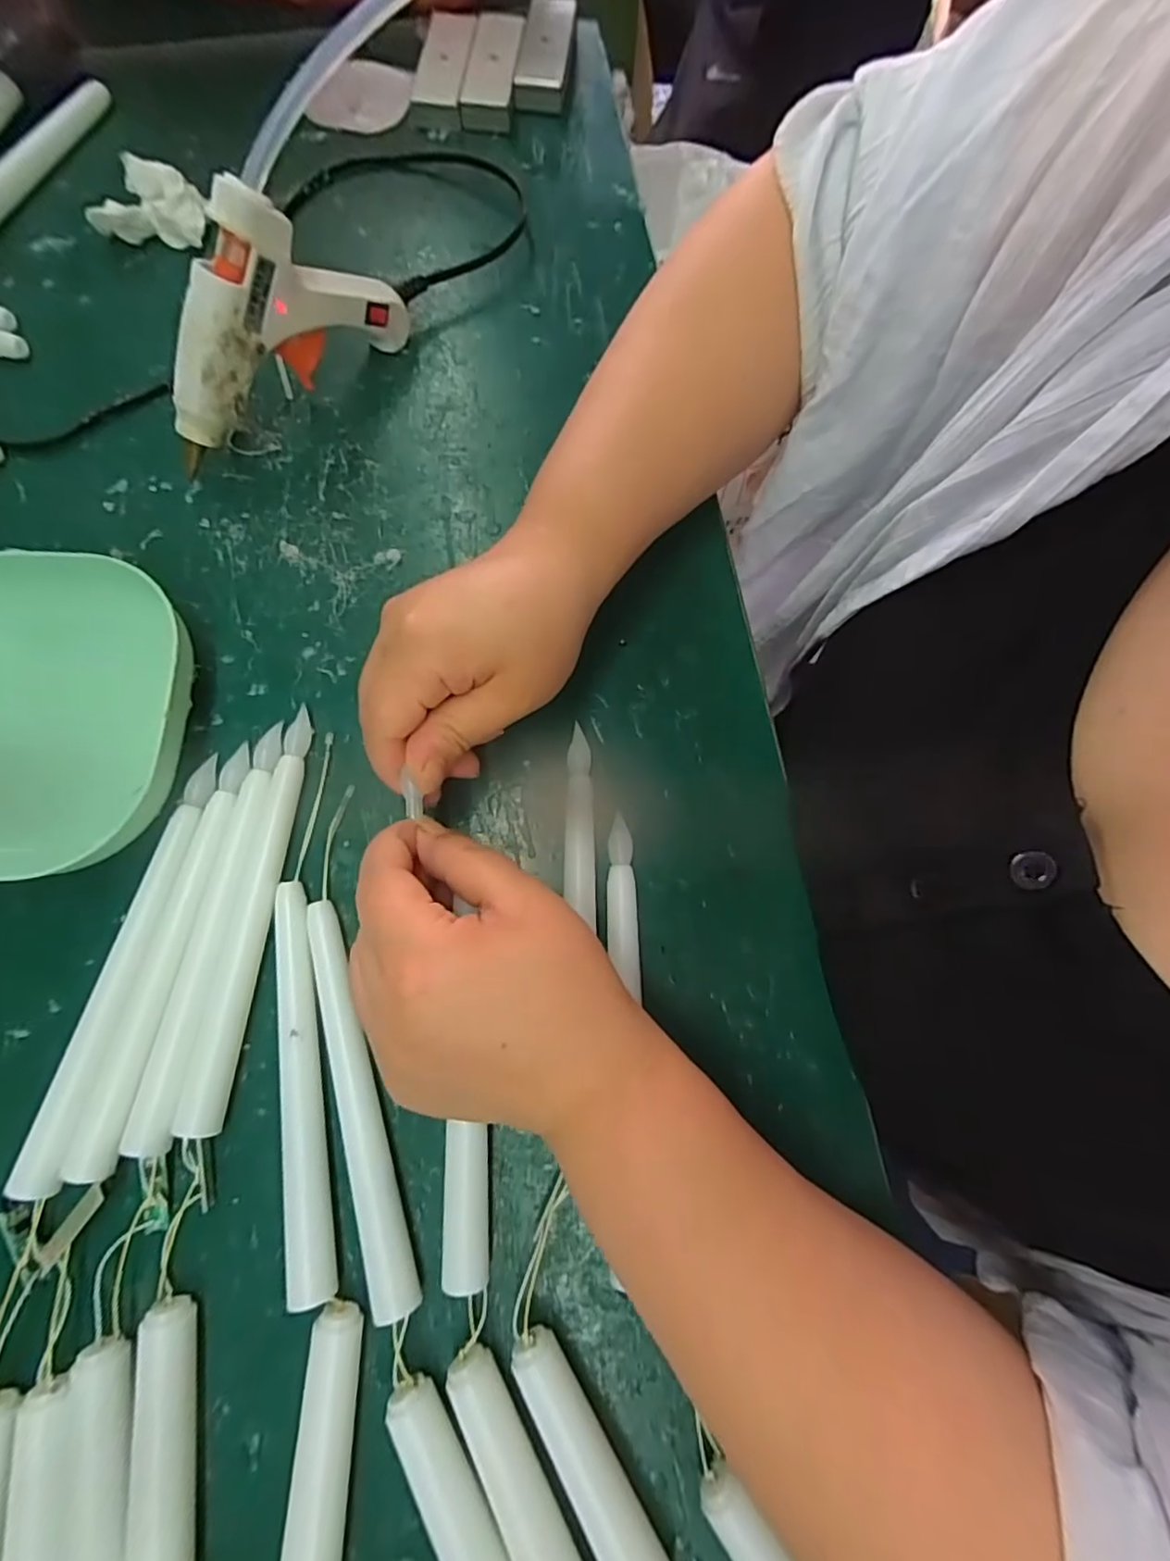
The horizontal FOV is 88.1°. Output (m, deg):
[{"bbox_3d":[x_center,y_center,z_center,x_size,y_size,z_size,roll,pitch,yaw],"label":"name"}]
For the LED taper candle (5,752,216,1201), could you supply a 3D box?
[{"bbox_3d":[-0.190,0.074,0.252,0.019,0.017,0.172,12,77,1],"label":"LED taper candle"}]

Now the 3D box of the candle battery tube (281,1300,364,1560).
[{"bbox_3d":[-0.091,0.239,0.212,0.019,0.018,0.092,3,77,-1],"label":"candle battery tube"}]

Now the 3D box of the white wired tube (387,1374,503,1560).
[{"bbox_3d":[-0.040,0.254,0.205,0.017,0.015,0.094,-26,79,-7],"label":"white wired tube"}]

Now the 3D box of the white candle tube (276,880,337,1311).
[{"bbox_3d":[-0.113,0.117,0.241,0.015,0.015,0.151,-10,77,-4],"label":"white candle tube"}]

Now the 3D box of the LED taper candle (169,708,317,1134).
[{"bbox_3d":[-0.141,0.053,0.257,0.017,0.014,0.172,7,77,0],"label":"LED taper candle"}]

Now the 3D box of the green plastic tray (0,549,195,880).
[{"bbox_3d":[-0.248,-0.029,0.269,0.139,0.029,0.141,-4,77,-2],"label":"green plastic tray"}]

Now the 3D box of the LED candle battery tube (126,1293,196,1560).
[{"bbox_3d":[-0.147,0.237,0.212,0.020,0.016,0.092,-8,77,-3],"label":"LED candle battery tube"}]

